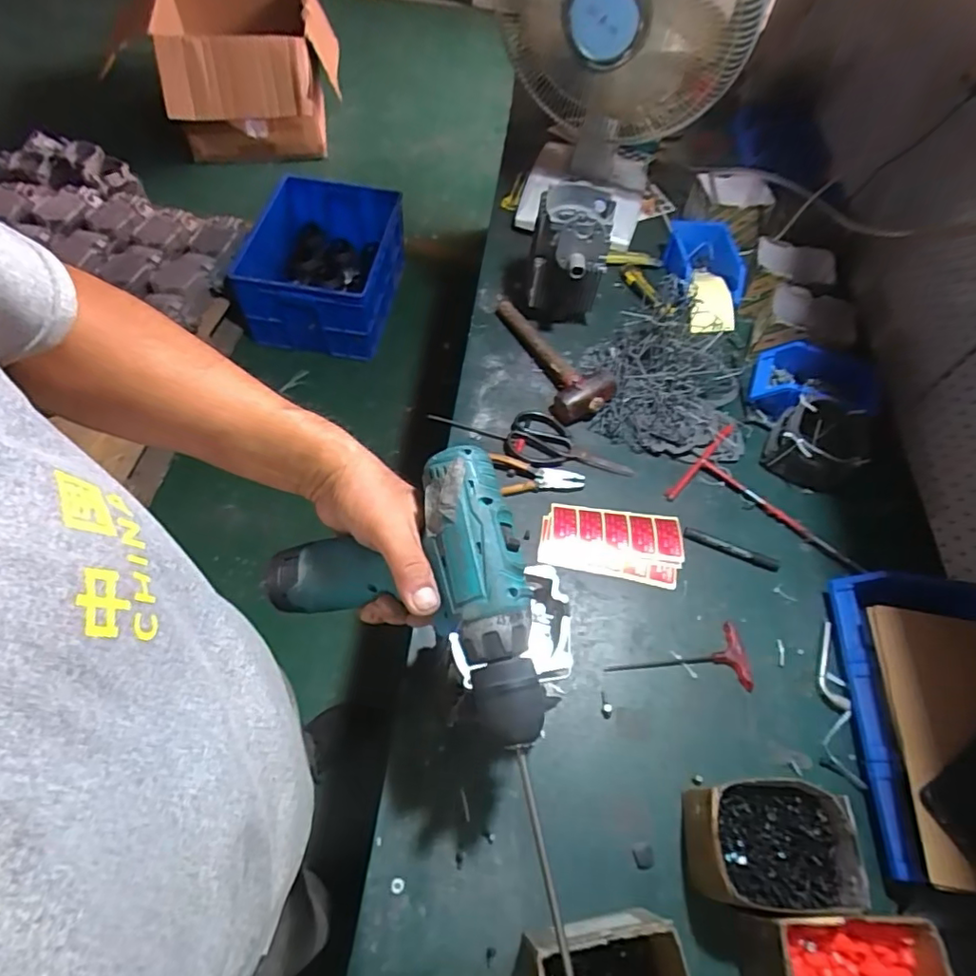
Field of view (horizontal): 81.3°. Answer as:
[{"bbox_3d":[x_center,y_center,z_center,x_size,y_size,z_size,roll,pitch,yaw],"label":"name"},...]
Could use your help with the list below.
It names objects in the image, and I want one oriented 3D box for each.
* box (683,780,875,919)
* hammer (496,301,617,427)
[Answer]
[{"bbox_3d":[0.290,0.374,0.600,0.164,0.089,0.117,1,59,-5],"label":"box"},{"bbox_3d":[0.110,-0.238,0.979,0.104,0.052,0.289,-19,62,-15],"label":"hammer"}]

